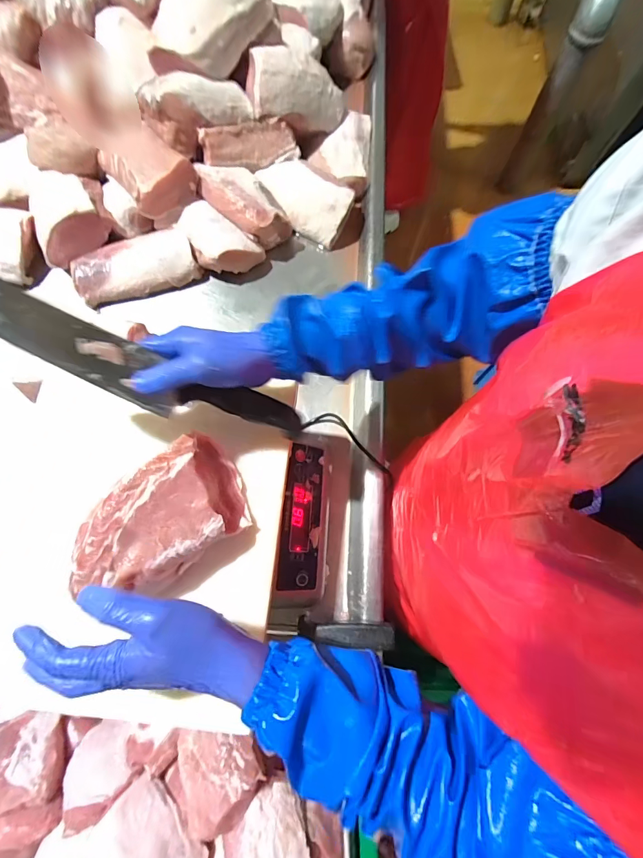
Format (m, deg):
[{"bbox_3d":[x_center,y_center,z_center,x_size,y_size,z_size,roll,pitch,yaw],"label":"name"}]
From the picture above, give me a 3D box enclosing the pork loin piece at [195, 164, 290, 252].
[{"bbox_3d":[-0.143,-0.400,0.669,0.184,0.072,0.089,43,76,11],"label":"pork loin piece"}]

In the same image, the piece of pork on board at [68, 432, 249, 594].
[{"bbox_3d":[-0.150,0.089,0.368,0.159,0.063,0.094,-39,77,-13],"label":"piece of pork on board"}]

